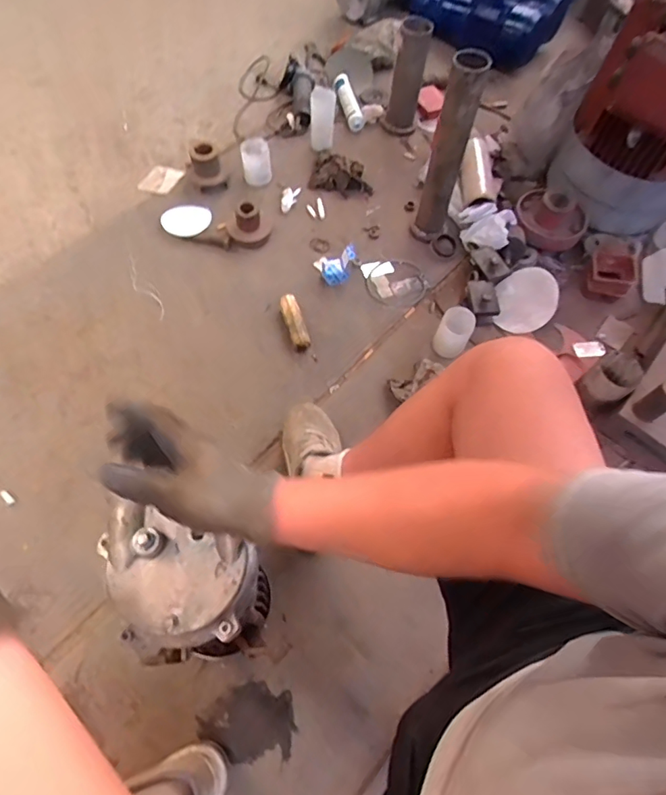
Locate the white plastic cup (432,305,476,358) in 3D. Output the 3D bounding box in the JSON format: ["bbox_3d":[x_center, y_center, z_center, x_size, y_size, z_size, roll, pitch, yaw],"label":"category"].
[{"bbox_3d":[0.276,-0.145,1.196,0.083,0.119,0.071,24,62,11],"label":"white plastic cup"}]

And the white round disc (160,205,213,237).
[{"bbox_3d":[-0.393,-0.489,1.407,0.146,0.015,0.134,-1,53,1],"label":"white round disc"}]

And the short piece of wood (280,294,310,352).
[{"bbox_3d":[-0.092,-0.180,1.244,0.044,0.040,0.151,-13,61,-10],"label":"short piece of wood"}]

